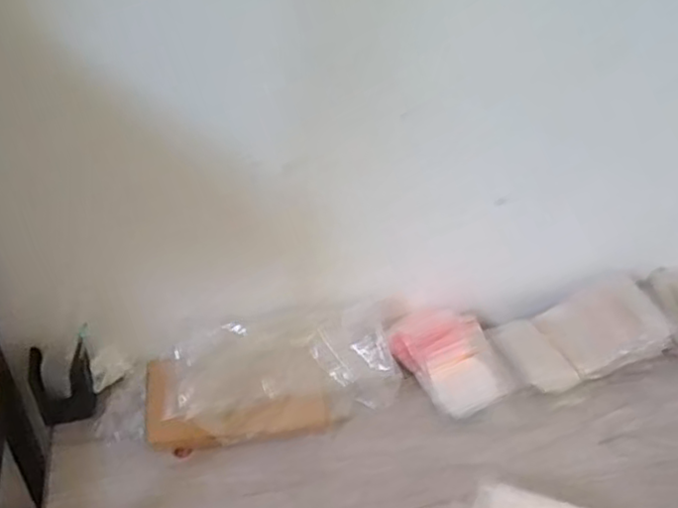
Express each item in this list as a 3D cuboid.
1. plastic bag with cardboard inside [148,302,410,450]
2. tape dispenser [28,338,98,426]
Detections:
[{"bbox_3d":[-0.075,0.144,0.797,0.287,0.092,0.126,-11,43,-17],"label":"plastic bag with cardboard inside"},{"bbox_3d":[-0.317,0.144,0.798,0.068,0.088,0.056,-15,44,-21],"label":"tape dispenser"}]

